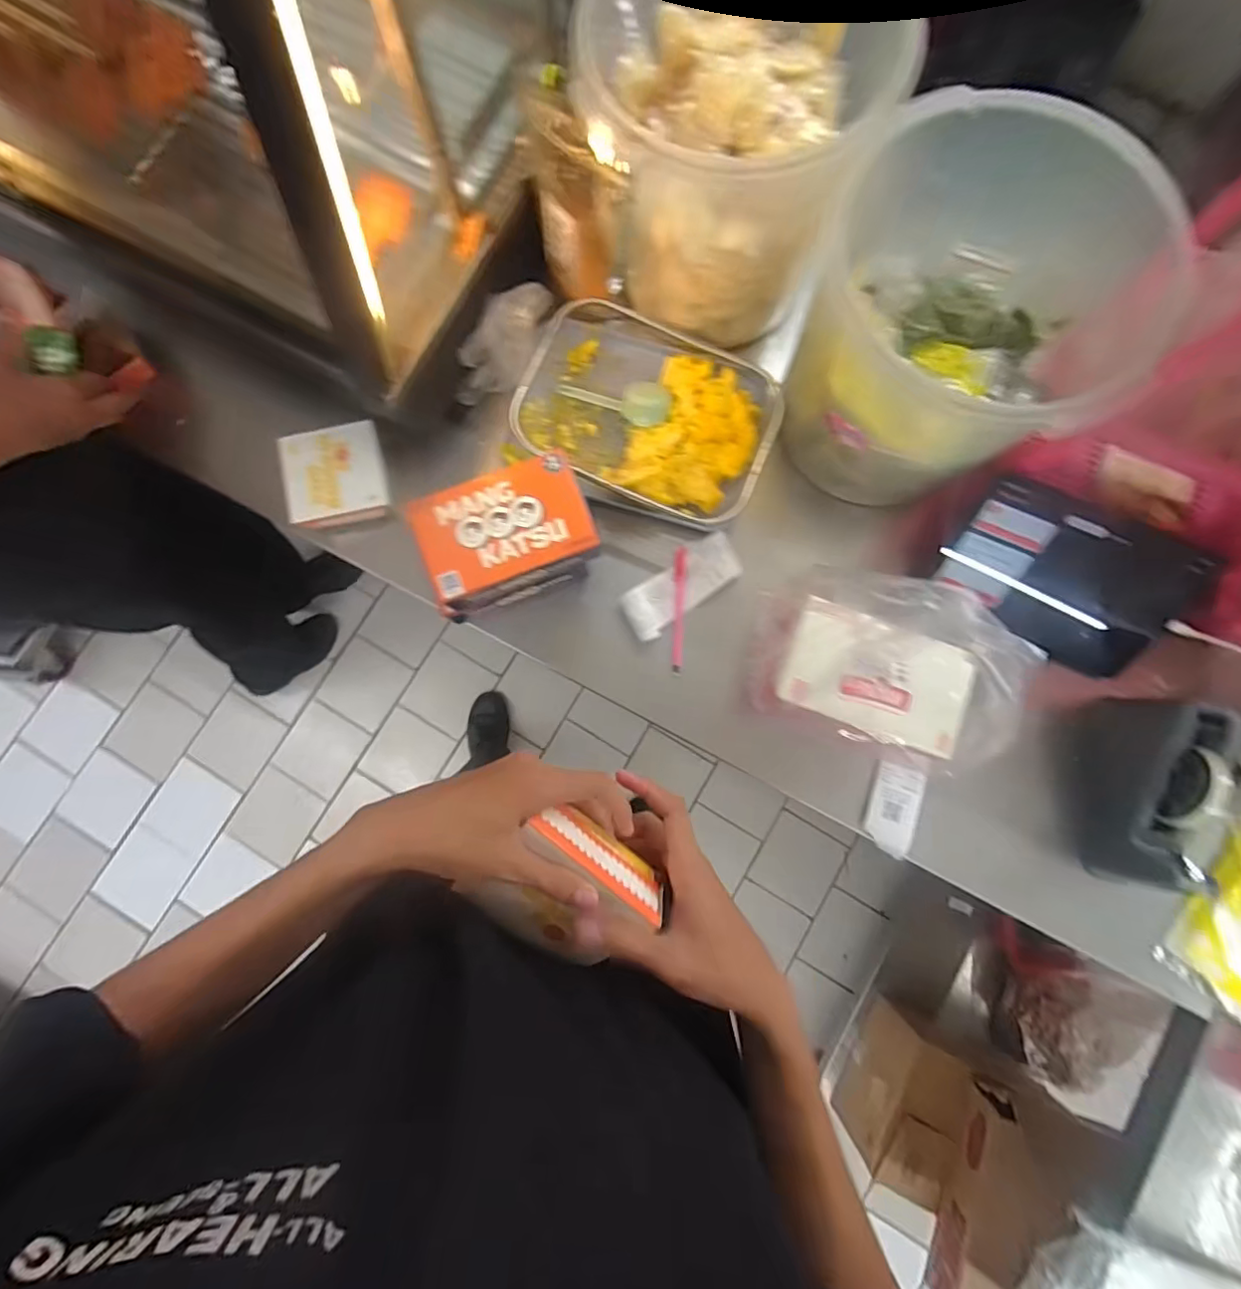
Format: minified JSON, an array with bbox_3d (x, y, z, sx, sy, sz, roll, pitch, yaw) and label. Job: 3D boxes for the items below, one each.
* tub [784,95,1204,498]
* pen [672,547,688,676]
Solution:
[{"bbox_3d":[0.324,-0.301,0.583,0.270,0.268,0.222,10,82,1],"label":"tub"},{"bbox_3d":[0.070,-0.042,0.669,0.015,0.012,0.152,4,82,0],"label":"pen"}]

